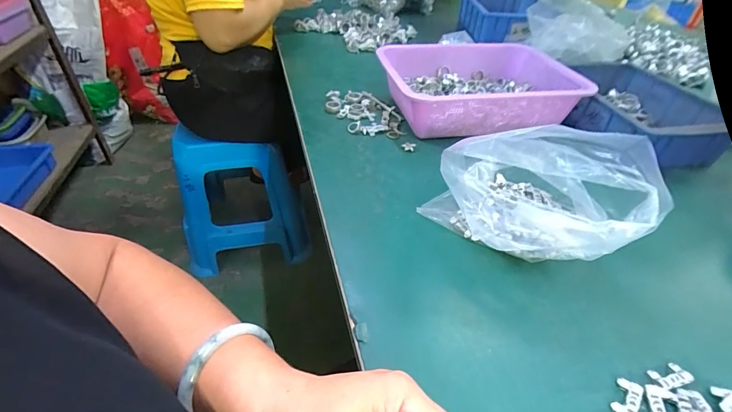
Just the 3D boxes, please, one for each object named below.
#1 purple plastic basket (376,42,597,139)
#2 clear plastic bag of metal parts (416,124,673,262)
[{"bbox_3d":[0.181,-0.194,0.602,0.294,0.083,0.227,-4,41,-8],"label":"purple plastic basket"},{"bbox_3d":[0.164,-0.021,0.369,0.192,0.125,0.134,18,43,17],"label":"clear plastic bag of metal parts"}]

